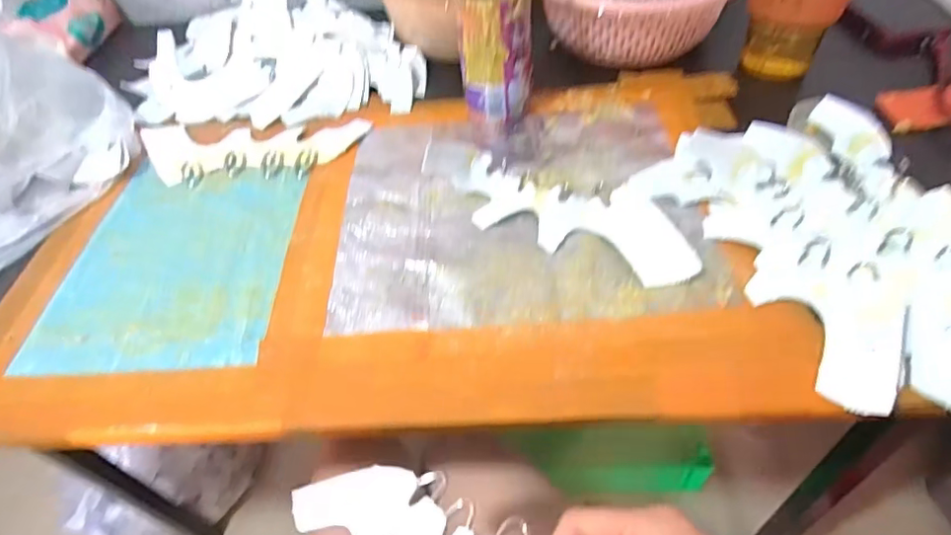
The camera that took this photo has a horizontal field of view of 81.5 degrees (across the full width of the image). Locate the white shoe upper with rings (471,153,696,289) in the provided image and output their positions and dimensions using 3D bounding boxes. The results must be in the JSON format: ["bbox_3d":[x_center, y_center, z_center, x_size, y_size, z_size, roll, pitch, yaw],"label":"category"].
[{"bbox_3d":[0.081,-0.041,0.430,0.185,0.013,0.073,19,59,23],"label":"white shoe upper with rings"}]

